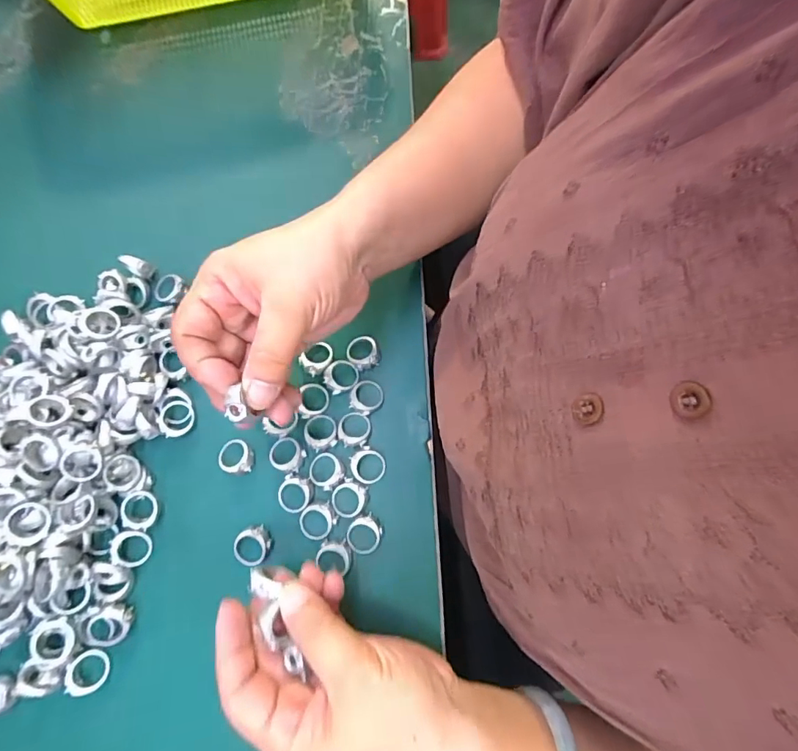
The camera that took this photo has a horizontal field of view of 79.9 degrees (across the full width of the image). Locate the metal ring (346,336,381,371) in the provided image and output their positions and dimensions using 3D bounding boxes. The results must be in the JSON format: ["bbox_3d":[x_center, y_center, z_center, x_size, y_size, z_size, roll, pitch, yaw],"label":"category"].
[{"bbox_3d":[-0.025,-0.016,0.322,0.020,0.010,0.023,-25,77,-7],"label":"metal ring"}]

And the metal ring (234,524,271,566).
[{"bbox_3d":[-0.090,0.105,0.293,0.023,0.010,0.021,0,76,-1],"label":"metal ring"}]

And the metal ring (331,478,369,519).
[{"bbox_3d":[-0.032,0.077,0.299,0.020,0.004,0.023,31,77,7],"label":"metal ring"}]

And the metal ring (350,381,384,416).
[{"bbox_3d":[-0.021,0.014,0.315,0.021,0.006,0.023,0,76,-1],"label":"metal ring"}]

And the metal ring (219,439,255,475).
[{"bbox_3d":[-0.104,0.052,0.306,0.023,0.008,0.020,18,76,4],"label":"metal ring"}]

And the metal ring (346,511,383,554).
[{"bbox_3d":[-0.022,0.098,0.292,0.022,0.007,0.021,0,76,-1],"label":"metal ring"}]

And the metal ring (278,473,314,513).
[{"bbox_3d":[-0.065,0.075,0.300,0.022,0.008,0.023,0,76,-1],"label":"metal ring"}]

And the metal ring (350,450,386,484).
[{"bbox_3d":[-0.020,0.058,0.302,0.022,0.006,0.021,0,76,-1],"label":"metal ring"}]

